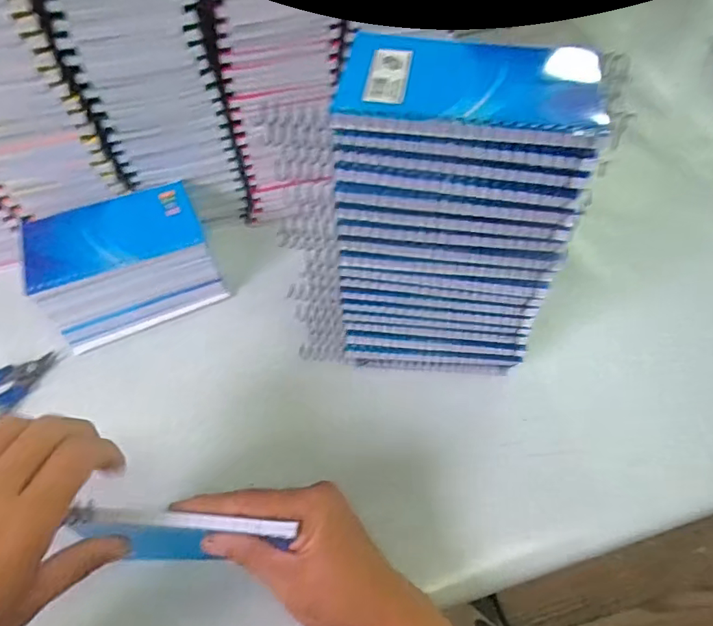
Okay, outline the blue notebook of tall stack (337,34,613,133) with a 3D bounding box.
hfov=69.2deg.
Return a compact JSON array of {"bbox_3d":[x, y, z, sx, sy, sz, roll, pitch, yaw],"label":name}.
[{"bbox_3d":[0.057,-0.120,0.262,0.127,0.007,0.078,7,55,8],"label":"blue notebook of tall stack"}]

